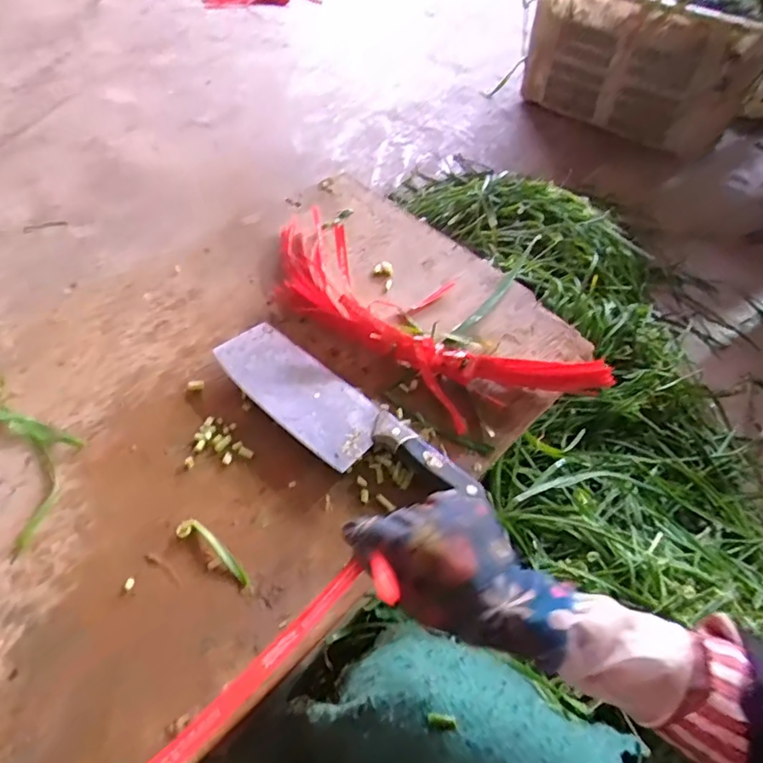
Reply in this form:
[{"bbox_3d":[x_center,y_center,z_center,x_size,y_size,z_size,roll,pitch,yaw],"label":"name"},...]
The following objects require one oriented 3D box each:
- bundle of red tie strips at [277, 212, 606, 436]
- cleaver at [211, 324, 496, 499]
[{"bbox_3d":[0.032,-0.081,0.562,0.398,0.062,0.151,33,56,19],"label":"bundle of red tie strips"},{"bbox_3d":[-0.043,0.034,0.492,0.260,0.022,0.080,37,57,22],"label":"cleaver"}]

